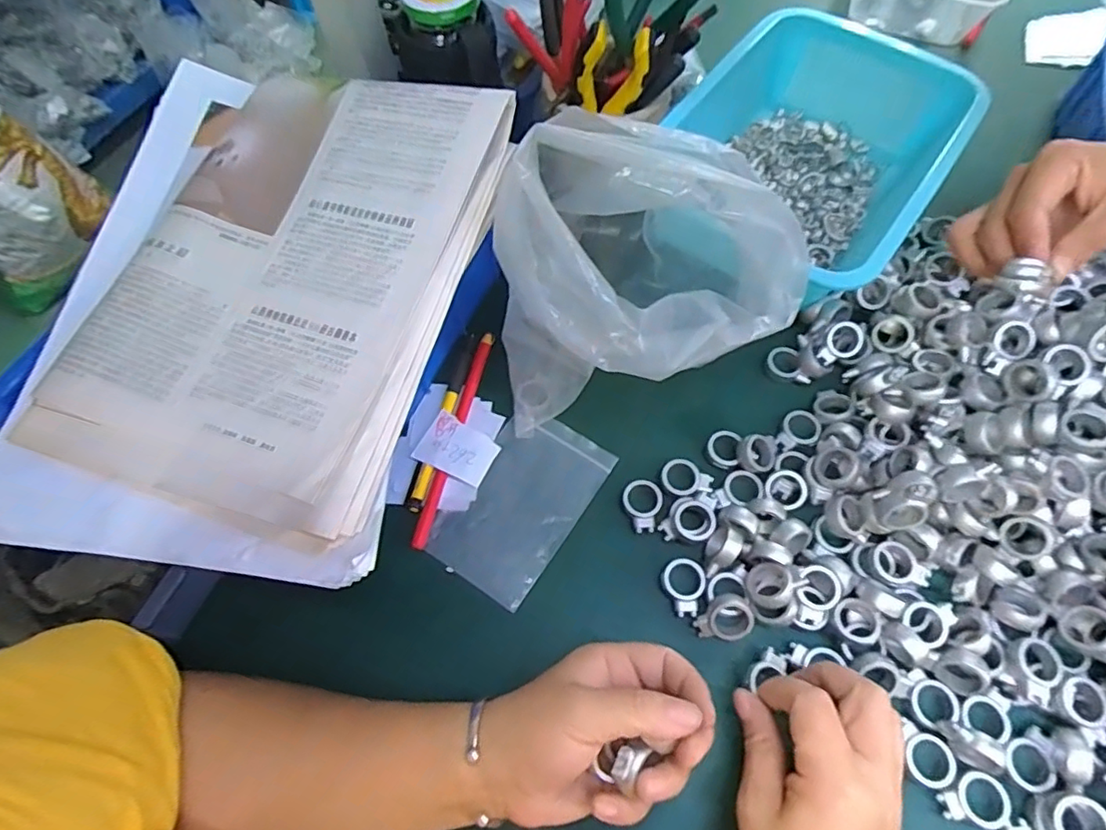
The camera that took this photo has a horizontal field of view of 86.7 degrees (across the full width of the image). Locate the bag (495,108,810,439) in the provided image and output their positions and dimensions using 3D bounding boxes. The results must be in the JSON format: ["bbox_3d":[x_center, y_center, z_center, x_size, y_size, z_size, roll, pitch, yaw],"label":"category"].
[{"bbox_3d":[0.047,-0.072,0.358,0.159,0.174,0.160,37,70,18],"label":"bag"}]

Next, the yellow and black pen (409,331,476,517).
[{"bbox_3d":[-0.078,0.002,0.422,0.010,0.005,0.141,11,64,7],"label":"yellow and black pen"}]

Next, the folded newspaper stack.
[{"bbox_3d":[-0.164,-0.083,0.350,0.226,0.023,0.270,12,74,14],"label":"folded newspaper stack"}]

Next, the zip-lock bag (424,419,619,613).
[{"bbox_3d":[-0.021,0.058,0.400,0.078,0.006,0.126,31,68,16],"label":"zip-lock bag"}]

